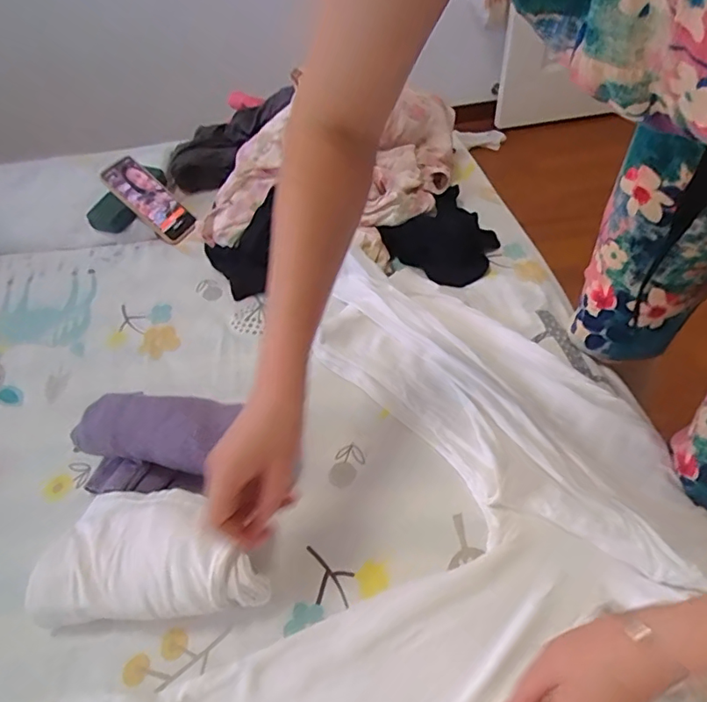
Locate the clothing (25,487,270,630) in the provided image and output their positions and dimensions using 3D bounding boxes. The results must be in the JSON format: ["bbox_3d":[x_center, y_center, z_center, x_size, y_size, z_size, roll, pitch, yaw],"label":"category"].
[{"bbox_3d":[-0.194,0.190,0.500,0.218,0.073,0.120,-2,47,3],"label":"clothing"}]

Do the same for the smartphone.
[{"bbox_3d":[-0.356,-0.266,0.913,0.163,0.018,0.084,44,52,-14],"label":"smartphone"}]

